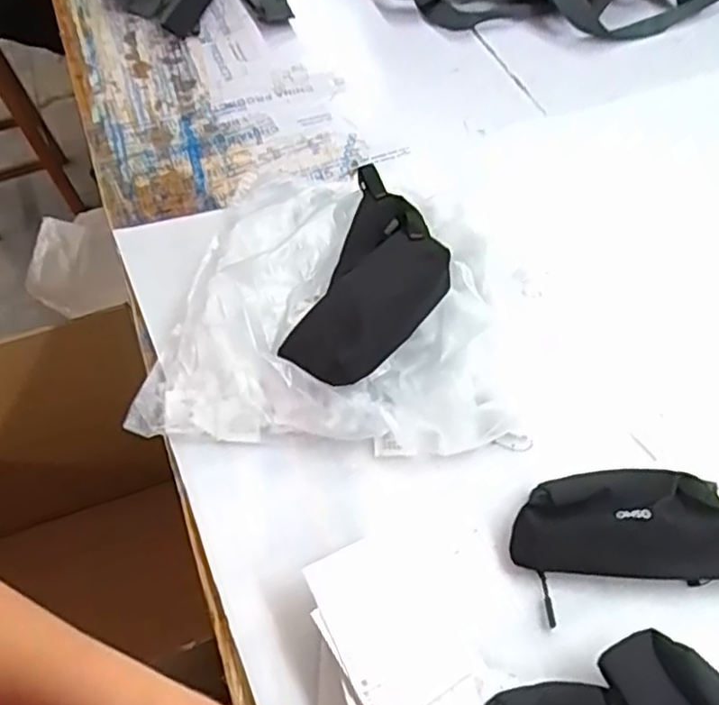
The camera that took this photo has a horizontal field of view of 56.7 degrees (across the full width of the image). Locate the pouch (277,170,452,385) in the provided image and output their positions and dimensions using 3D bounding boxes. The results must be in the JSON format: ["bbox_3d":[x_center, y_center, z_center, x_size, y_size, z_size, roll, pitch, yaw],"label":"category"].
[{"bbox_3d":[0.024,-0.080,0.685,0.132,0.059,0.272,16,57,11],"label":"pouch"}]

